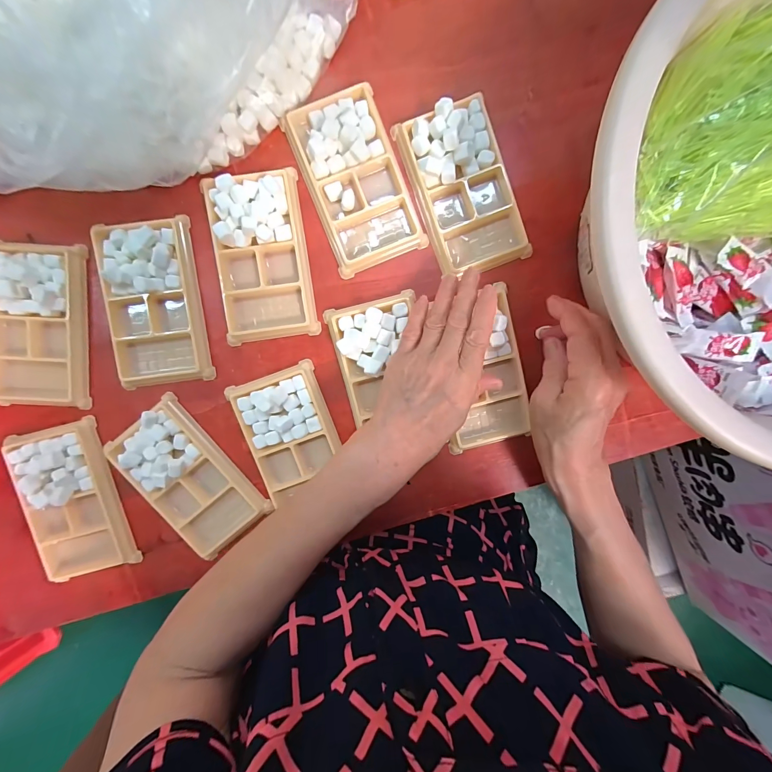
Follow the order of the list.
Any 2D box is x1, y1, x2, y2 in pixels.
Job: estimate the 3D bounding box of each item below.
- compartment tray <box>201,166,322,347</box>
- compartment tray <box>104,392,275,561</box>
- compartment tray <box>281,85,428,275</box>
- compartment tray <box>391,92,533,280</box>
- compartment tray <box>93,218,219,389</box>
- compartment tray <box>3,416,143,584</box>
[{"bbox_3d":[-0.103,-0.105,0.277,0.073,0.019,0.130,-7,97,-1],"label":"compartment tray"},{"bbox_3d":[-0.174,0.084,0.296,0.073,0.020,0.136,-40,96,3],"label":"compartment tray"},{"bbox_3d":[-0.023,-0.168,0.276,0.079,0.015,0.132,-21,97,0],"label":"compartment tray"},{"bbox_3d":[0.068,-0.162,0.278,0.079,0.022,0.130,-21,97,0],"label":"compartment tray"},{"bbox_3d":[-0.195,-0.068,0.278,0.072,0.019,0.134,-6,97,-1],"label":"compartment tray"},{"bbox_3d":[-0.276,0.103,0.293,0.072,0.018,0.136,-13,97,-1],"label":"compartment tray"}]

